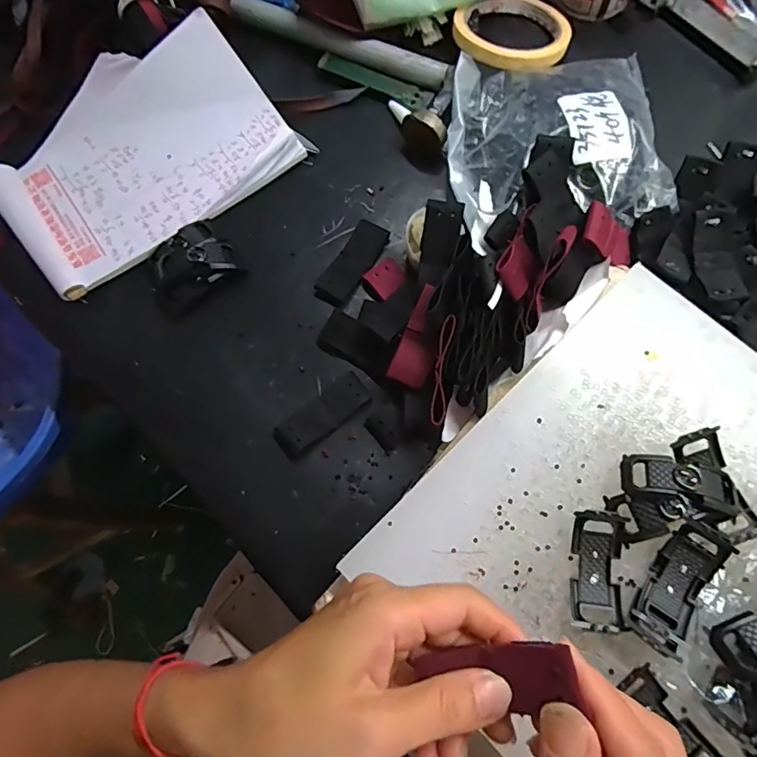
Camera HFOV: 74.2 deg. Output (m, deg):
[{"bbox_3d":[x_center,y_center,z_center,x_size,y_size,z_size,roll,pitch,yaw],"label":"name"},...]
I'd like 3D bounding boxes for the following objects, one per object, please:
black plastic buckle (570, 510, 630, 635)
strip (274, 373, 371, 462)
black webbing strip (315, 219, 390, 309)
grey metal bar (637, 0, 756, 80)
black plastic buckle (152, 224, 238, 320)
[{"bbox_3d":[0.115,0.100,0.262,0.026,0.014,0.057,5,75,6],"label":"black plastic buckle"},{"bbox_3d":[-0.038,0.025,0.342,0.069,0.008,0.026,-38,75,-6],"label":"strip"},{"bbox_3d":[-0.020,-0.085,0.374,0.027,0.007,0.069,32,79,12],"label":"black webbing strip"},{"bbox_3d":[0.260,-0.285,0.400,0.023,0.017,0.116,-41,75,-7],"label":"grey metal bar"},{"bbox_3d":[-0.143,-0.084,0.369,0.054,0.020,0.065,43,82,14],"label":"black plastic buckle"}]

